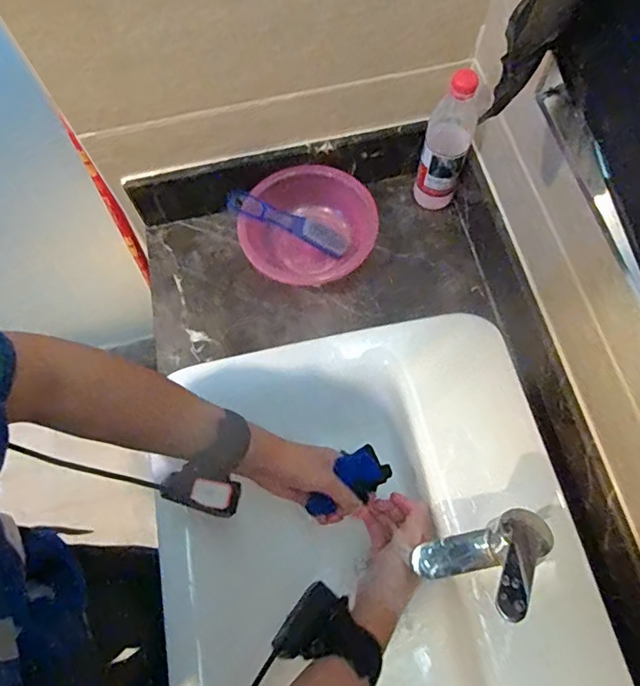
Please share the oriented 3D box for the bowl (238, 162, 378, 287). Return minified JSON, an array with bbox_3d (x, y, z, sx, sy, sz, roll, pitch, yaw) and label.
[{"bbox_3d":[-0.015,-0.169,0.770,0.198,0.075,0.175,-20,68,-5],"label":"bowl"}]

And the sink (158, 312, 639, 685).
[{"bbox_3d":[0.064,0.258,0.575,0.425,0.131,0.544,-12,68,-2],"label":"sink"}]

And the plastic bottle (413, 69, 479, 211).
[{"bbox_3d":[0.178,-0.281,0.730,0.065,0.224,0.061,16,69,9],"label":"plastic bottle"}]

